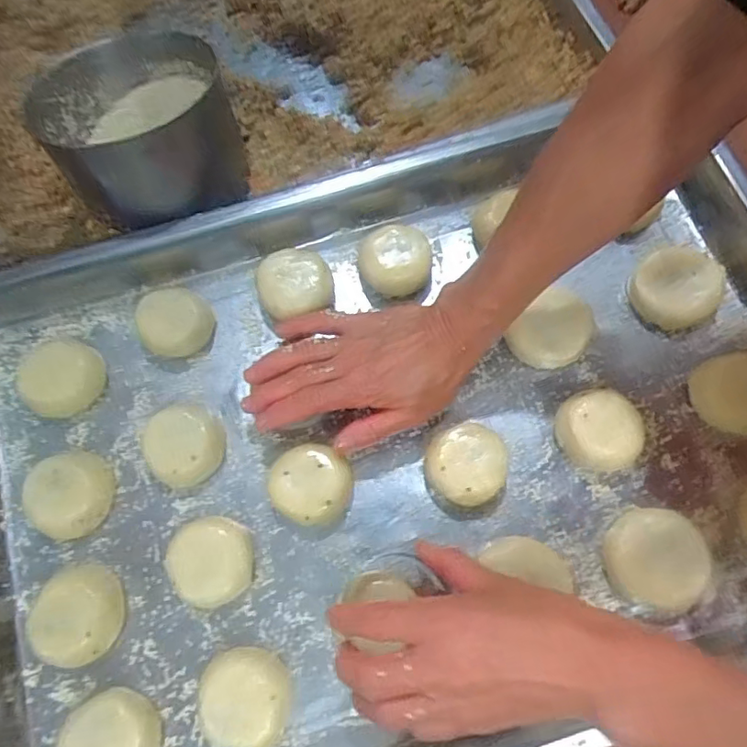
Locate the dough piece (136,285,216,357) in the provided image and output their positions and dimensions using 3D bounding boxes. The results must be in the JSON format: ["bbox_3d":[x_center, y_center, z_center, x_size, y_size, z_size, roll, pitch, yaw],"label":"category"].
[{"bbox_3d":[-0.143,-0.038,0.407,0.050,0.027,0.044,-37,75,-10],"label":"dough piece"}]

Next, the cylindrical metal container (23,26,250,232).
[{"bbox_3d":[-0.178,-0.188,0.432,0.127,0.077,0.145,-16,59,-4],"label":"cylindrical metal container"}]

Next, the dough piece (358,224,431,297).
[{"bbox_3d":[0.017,-0.087,0.432,0.051,0.028,0.049,0,72,1],"label":"dough piece"}]

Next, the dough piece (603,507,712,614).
[{"bbox_3d":[0.180,0.118,0.362,0.056,0.023,0.060,0,72,1],"label":"dough piece"}]

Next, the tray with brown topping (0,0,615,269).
[{"bbox_3d":[-0.122,-0.321,0.529,0.606,0.058,0.407,-21,73,-5],"label":"tray with brown topping"}]

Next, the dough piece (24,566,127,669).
[{"bbox_3d":[-0.184,0.149,0.350,0.052,0.021,0.056,-13,72,-3],"label":"dough piece"}]

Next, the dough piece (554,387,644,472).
[{"bbox_3d":[0.154,0.039,0.388,0.050,0.028,0.053,0,72,1],"label":"dough piece"}]

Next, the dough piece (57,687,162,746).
[{"bbox_3d":[-0.156,0.217,0.332,0.056,0.018,0.053,-20,72,-5],"label":"dough piece"}]

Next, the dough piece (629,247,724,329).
[{"bbox_3d":[0.218,-0.063,0.409,0.057,0.025,0.051,41,77,13],"label":"dough piece"}]

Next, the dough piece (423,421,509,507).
[{"bbox_3d":[0.062,0.061,0.382,0.050,0.031,0.052,0,72,1],"label":"dough piece"}]

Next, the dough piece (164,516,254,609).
[{"bbox_3d":[-0.105,0.121,0.366,0.050,0.023,0.053,0,72,1],"label":"dough piece"}]

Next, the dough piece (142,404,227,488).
[{"bbox_3d":[-0.126,0.048,0.383,0.045,0.031,0.054,-8,72,-1],"label":"dough piece"}]

